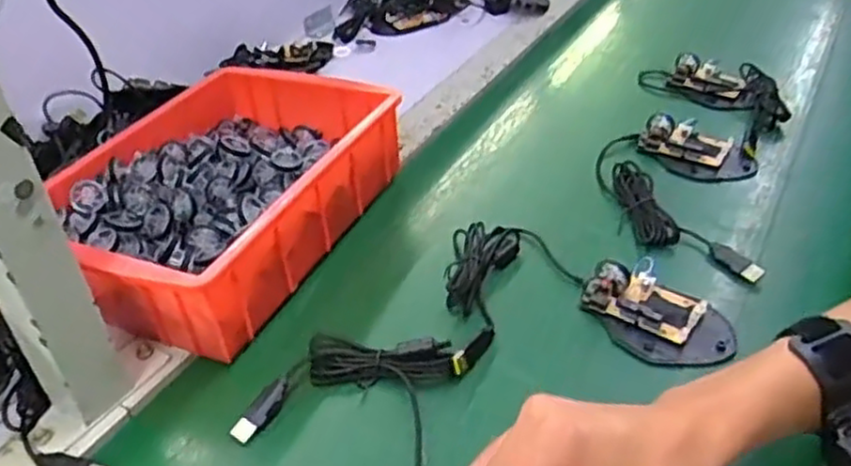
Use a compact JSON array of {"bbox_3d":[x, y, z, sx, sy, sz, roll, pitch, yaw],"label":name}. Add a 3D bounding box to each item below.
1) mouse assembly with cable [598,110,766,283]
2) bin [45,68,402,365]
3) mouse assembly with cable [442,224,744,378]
[{"bbox_3d":[0.217,-0.040,0.642,0.133,0.031,0.201,10,37,14],"label":"mouse assembly with cable"},{"bbox_3d":[-0.183,-0.039,0.617,0.227,0.078,0.282,16,39,21],"label":"bin"},{"bbox_3d":[0.114,0.037,0.549,0.194,0.034,0.154,-1,36,-1],"label":"mouse assembly with cable"}]

